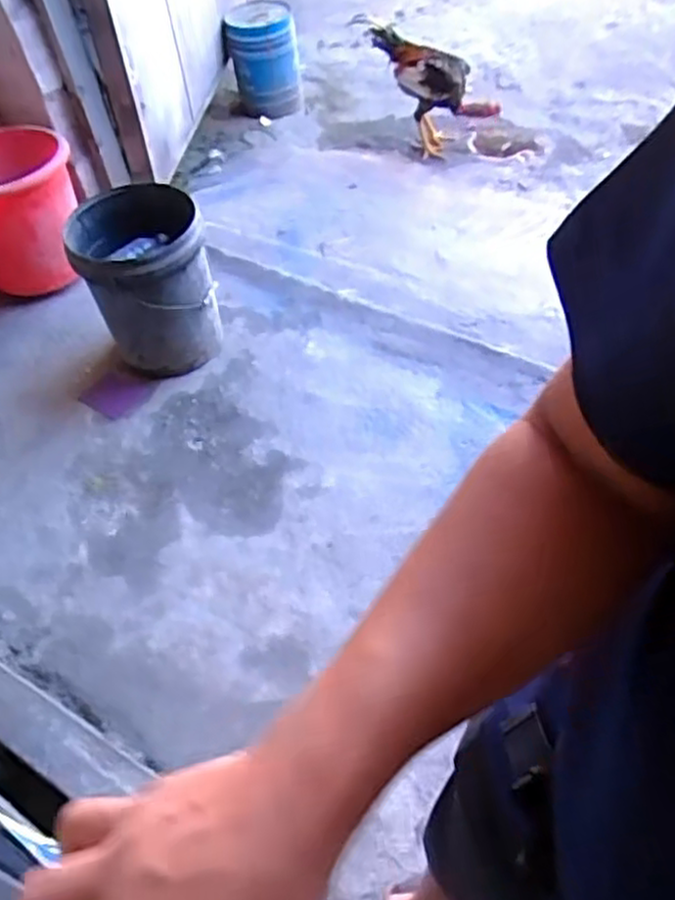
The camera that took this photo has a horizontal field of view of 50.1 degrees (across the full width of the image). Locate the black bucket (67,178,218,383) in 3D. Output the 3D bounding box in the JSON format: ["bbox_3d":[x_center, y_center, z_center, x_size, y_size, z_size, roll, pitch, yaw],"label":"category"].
[{"bbox_3d":[-0.443,-0.386,1.733,0.282,0.377,0.308,-3,52,4],"label":"black bucket"}]

